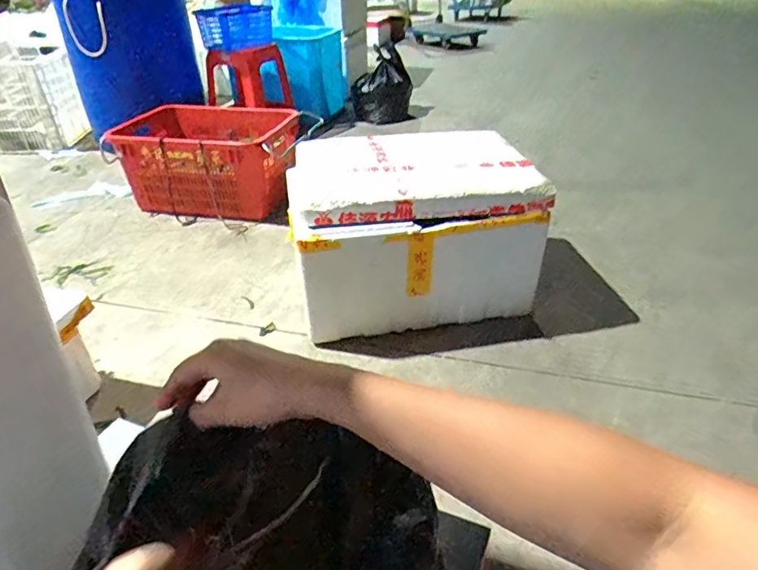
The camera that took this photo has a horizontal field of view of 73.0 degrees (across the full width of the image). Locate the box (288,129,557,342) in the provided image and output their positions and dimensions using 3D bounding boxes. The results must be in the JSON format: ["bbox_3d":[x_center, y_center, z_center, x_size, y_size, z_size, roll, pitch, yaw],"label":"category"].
[{"bbox_3d":[0.070,-0.163,1.346,0.575,0.364,0.425,-7,34,-8],"label":"box"}]

